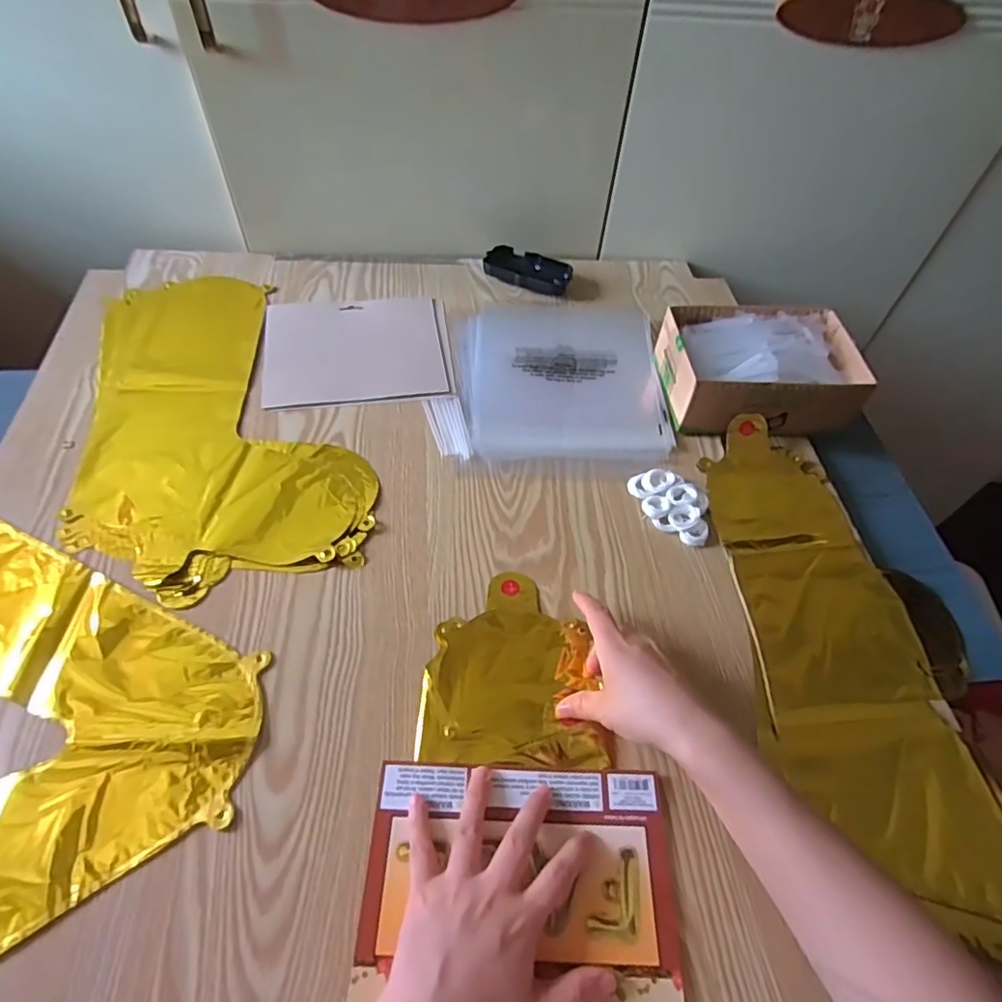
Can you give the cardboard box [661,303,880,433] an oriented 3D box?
[{"bbox_3d":[0.263,-0.134,0.619,0.185,0.078,0.136,2,53,-4],"label":"cardboard box"}]

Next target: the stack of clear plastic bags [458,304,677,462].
[{"bbox_3d":[0.065,-0.141,0.652,0.212,0.016,0.239,1,53,-4],"label":"stack of clear plastic bags"}]

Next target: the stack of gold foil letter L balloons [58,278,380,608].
[{"bbox_3d":[-0.281,-0.096,0.599,0.246,0.007,0.417,-11,55,-13],"label":"stack of gold foil letter L balloons"}]

